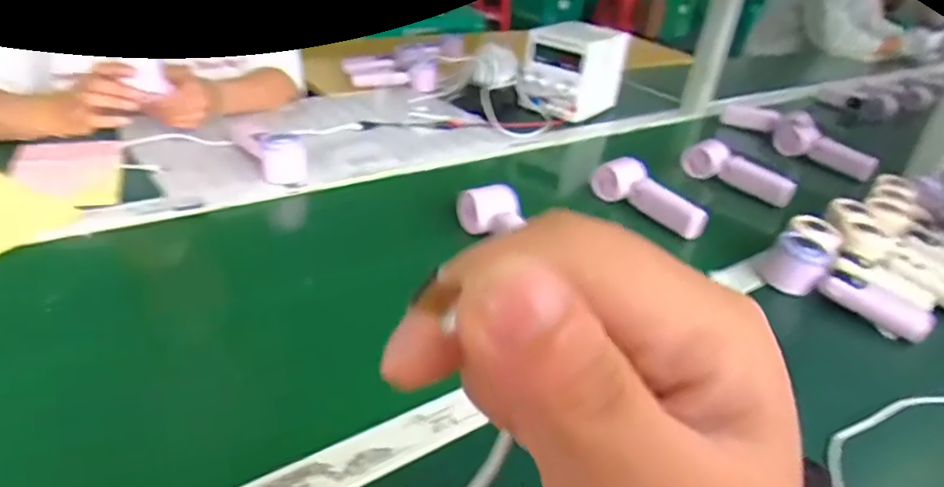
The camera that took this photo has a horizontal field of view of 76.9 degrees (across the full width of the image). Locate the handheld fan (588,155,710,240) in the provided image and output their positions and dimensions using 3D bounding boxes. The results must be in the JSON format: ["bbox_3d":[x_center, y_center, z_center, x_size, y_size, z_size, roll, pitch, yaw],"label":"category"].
[{"bbox_3d":[0.244,-0.067,0.834,0.048,0.053,0.184,-9,34,-24],"label":"handheld fan"}]

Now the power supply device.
[{"bbox_3d":[0.203,-0.350,1.189,0.136,0.150,0.187,26,36,30],"label":"power supply device"}]

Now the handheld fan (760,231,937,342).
[{"bbox_3d":[0.426,0.054,0.685,0.172,0.063,0.067,31,37,15],"label":"handheld fan"}]

